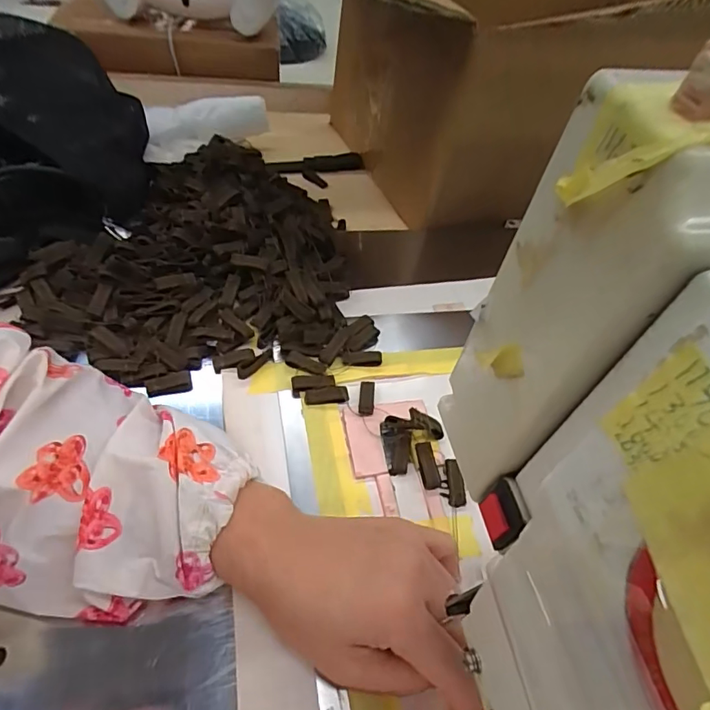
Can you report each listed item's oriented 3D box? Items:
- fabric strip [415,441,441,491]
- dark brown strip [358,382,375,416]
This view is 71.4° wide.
[{"bbox_3d":[0.047,0.070,0.313,0.012,0.004,0.030,-5,63,-9],"label":"fabric strip"},{"bbox_3d":[0.008,0.029,0.339,0.010,0.004,0.029,8,50,-4],"label":"dark brown strip"}]

